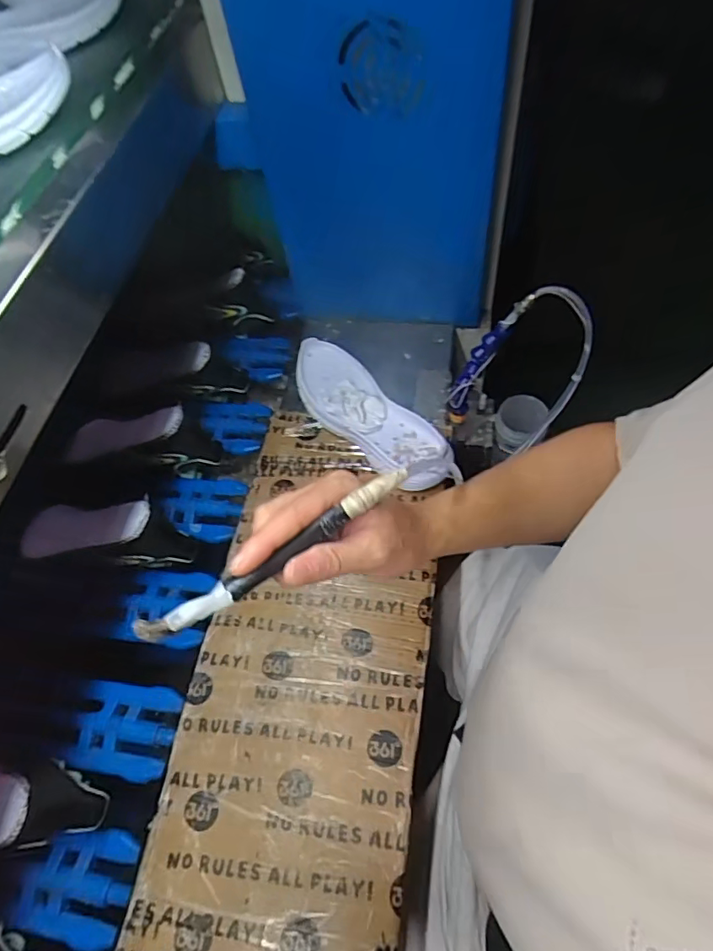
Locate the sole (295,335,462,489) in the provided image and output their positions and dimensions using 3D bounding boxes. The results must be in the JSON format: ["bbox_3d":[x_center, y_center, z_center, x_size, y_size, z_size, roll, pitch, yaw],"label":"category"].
[{"bbox_3d":[0.012,-0.087,0.737,0.097,0.029,0.299,-35,62,-16],"label":"sole"}]

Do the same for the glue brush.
[{"bbox_3d":[-0.044,0.045,0.325,0.182,0.014,0.016,-32,61,-15],"label":"glue brush"}]

